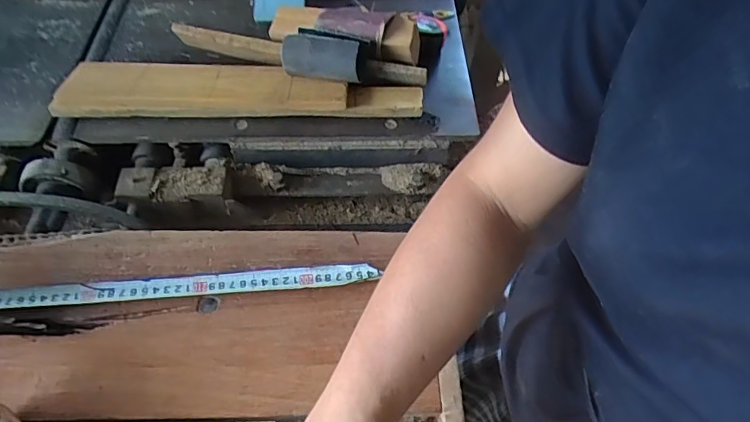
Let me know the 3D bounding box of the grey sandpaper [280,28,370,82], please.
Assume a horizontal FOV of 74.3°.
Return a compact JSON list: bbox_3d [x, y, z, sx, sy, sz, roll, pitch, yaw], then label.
[{"bbox_3d":[-0.068,-0.209,0.661,0.110,0.044,0.048,6,56,1],"label":"grey sandpaper"}]

